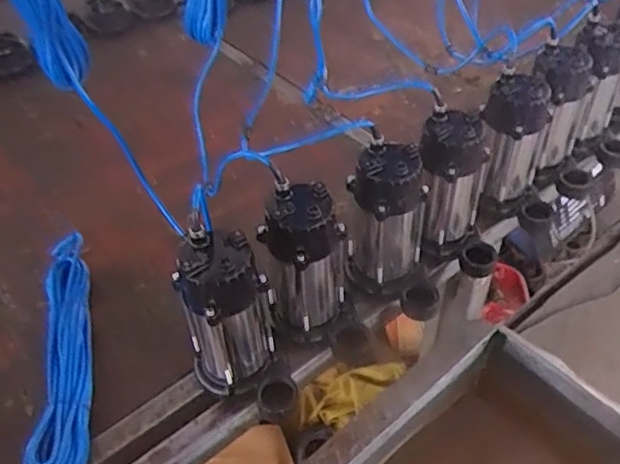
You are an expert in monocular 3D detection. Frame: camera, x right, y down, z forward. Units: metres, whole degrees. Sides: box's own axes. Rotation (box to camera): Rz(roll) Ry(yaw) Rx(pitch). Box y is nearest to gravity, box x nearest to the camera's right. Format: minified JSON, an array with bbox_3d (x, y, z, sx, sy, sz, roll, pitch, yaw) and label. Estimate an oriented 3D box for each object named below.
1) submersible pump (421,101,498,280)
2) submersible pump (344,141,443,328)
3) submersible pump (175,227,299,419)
[{"bbox_3d":[0.232,-0.060,0.942,0.133,0.233,0.131,4,45,6],"label":"submersible pump"},{"bbox_3d":[0.122,0.006,0.869,0.118,0.223,0.133,-5,45,-3],"label":"submersible pump"},{"bbox_3d":[-0.095,0.116,0.763,0.122,0.231,0.167,-12,46,-11],"label":"submersible pump"}]

